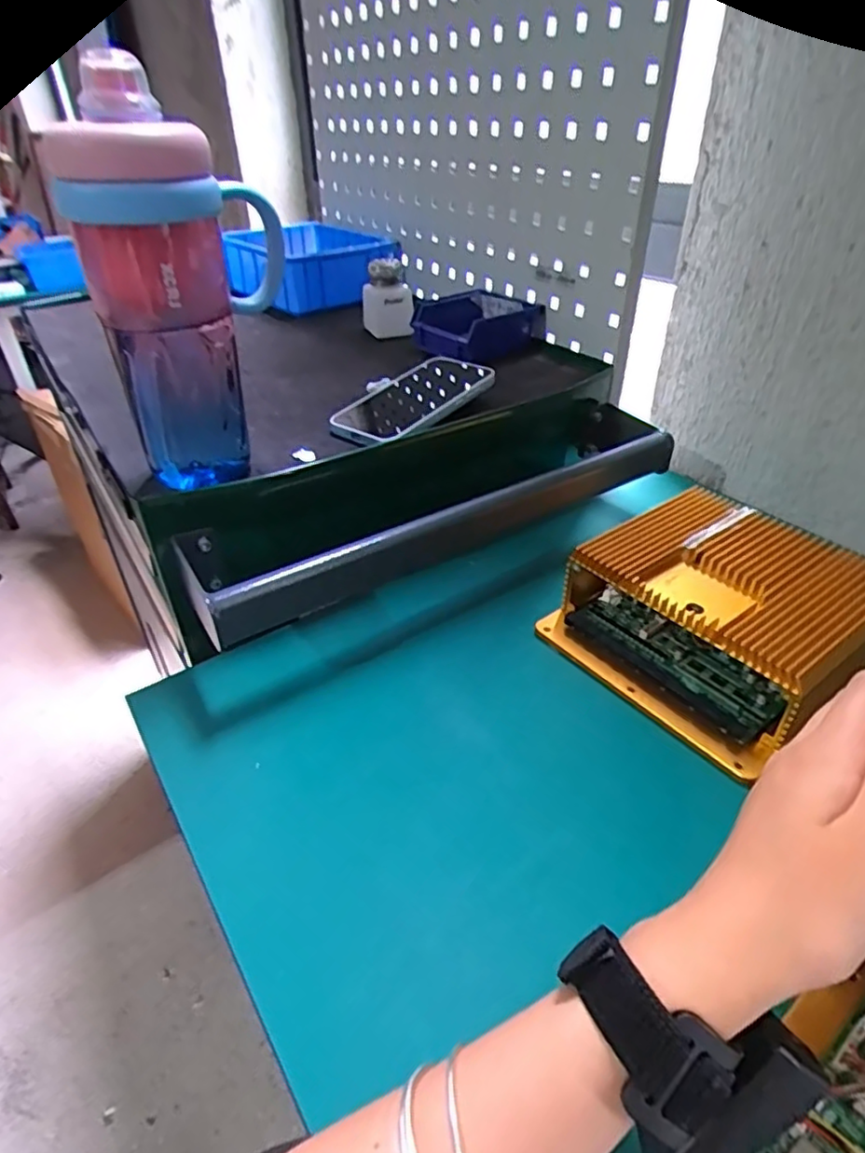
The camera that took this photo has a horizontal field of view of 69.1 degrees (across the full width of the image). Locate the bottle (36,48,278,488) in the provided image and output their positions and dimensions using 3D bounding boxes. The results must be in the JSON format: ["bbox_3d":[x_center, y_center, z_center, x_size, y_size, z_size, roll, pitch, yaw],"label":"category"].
[{"bbox_3d":[-0.152,-0.176,0.407,0.109,0.235,0.097,-10,38,-10],"label":"bottle"}]

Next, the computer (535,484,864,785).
[{"bbox_3d":[0.212,0.025,0.465,0.186,0.073,0.186,-26,42,-26],"label":"computer"}]

